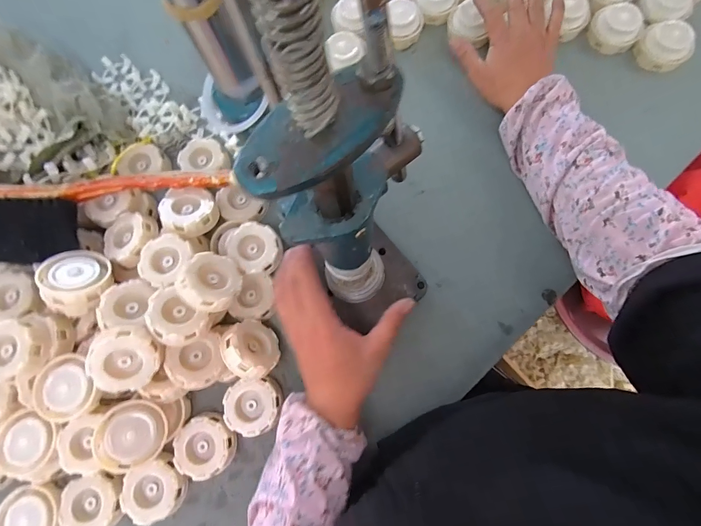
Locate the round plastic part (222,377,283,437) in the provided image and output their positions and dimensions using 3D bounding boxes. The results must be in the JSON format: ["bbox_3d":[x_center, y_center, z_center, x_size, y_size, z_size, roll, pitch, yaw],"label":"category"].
[{"bbox_3d":[-0.107,0.157,0.384,0.060,0.021,0.055,-1,76,2],"label":"round plastic part"}]

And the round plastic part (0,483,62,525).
[{"bbox_3d":[-0.335,0.267,0.367,0.071,0.021,0.063,-15,76,-1],"label":"round plastic part"}]

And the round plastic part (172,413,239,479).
[{"bbox_3d":[-0.156,0.195,0.376,0.061,0.020,0.059,-1,76,2],"label":"round plastic part"}]

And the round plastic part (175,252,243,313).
[{"bbox_3d":[-0.144,0.018,0.364,0.060,0.024,0.060,9,66,-21],"label":"round plastic part"}]

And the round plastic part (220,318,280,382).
[{"bbox_3d":[-0.108,0.092,0.380,0.021,0.059,0.058,-41,82,24],"label":"round plastic part"}]

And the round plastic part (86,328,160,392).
[{"bbox_3d":[-0.223,0.093,0.347,0.059,0.029,0.063,-8,110,-23],"label":"round plastic part"}]

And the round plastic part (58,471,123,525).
[{"bbox_3d":[-0.269,0.250,0.365,0.056,0.025,0.057,-1,76,2],"label":"round plastic part"}]

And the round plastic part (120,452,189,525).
[{"bbox_3d":[-0.206,0.238,0.369,0.061,0.019,0.060,-1,76,2],"label":"round plastic part"}]

